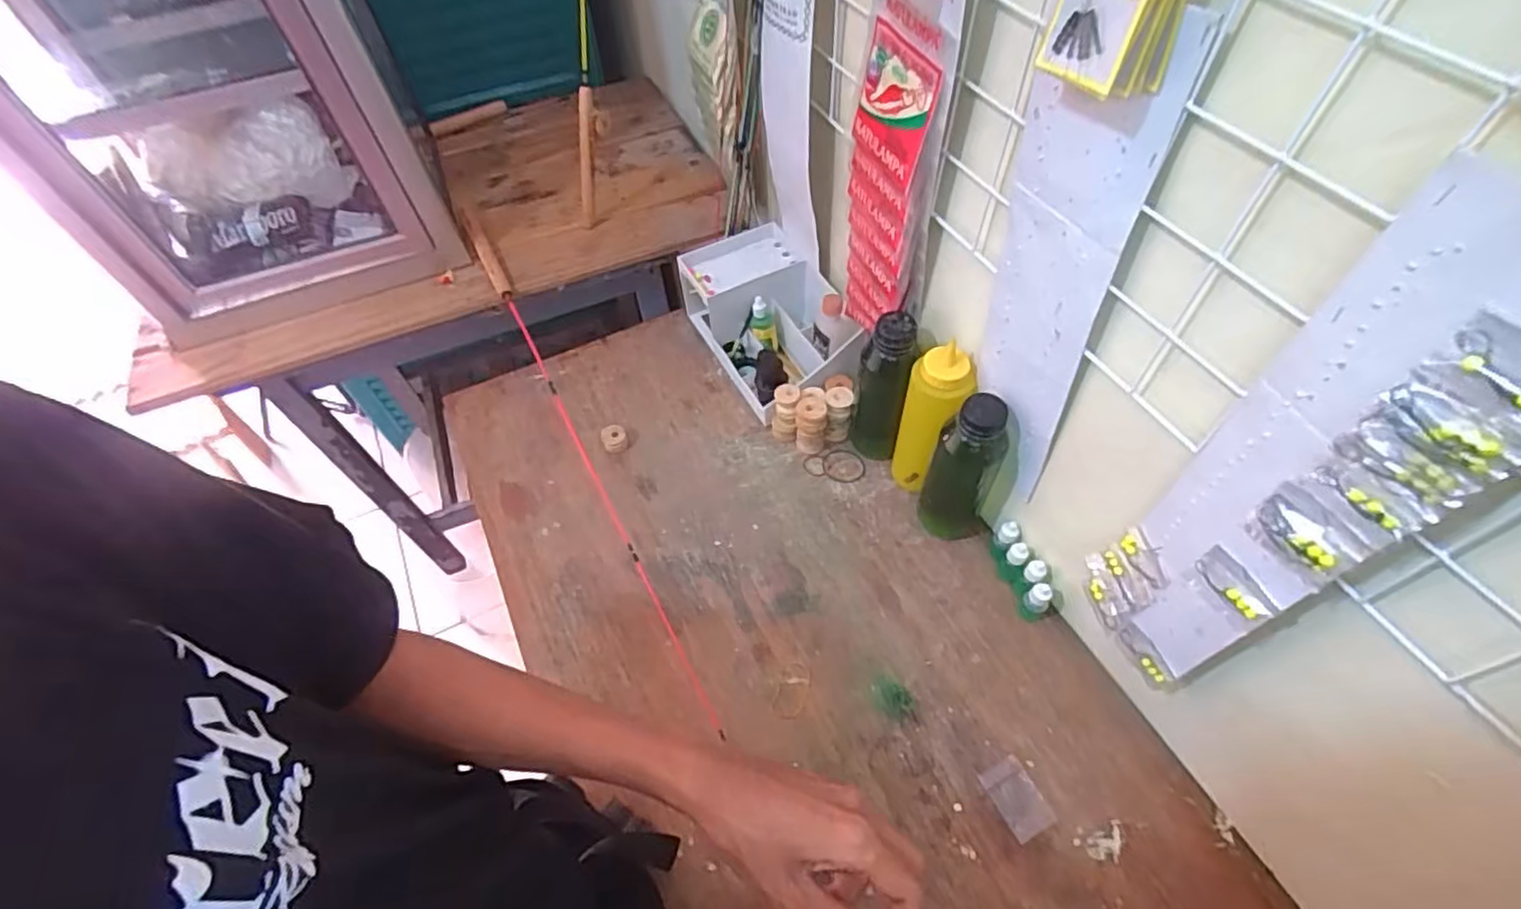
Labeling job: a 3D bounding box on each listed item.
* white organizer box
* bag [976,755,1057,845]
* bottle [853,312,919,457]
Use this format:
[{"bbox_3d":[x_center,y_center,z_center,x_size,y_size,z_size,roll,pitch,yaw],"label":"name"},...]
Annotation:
[{"bbox_3d":[0.013,-0.174,0.870,0.151,0.106,0.236,-25,58,-14],"label":"white organizer box"},{"bbox_3d":[0.222,0.298,0.584,0.039,0.004,0.060,-23,57,-13],"label":"bag"},{"bbox_3d":[0.132,-0.069,0.732,0.050,0.197,0.051,-1,55,2],"label":"bottle"}]

